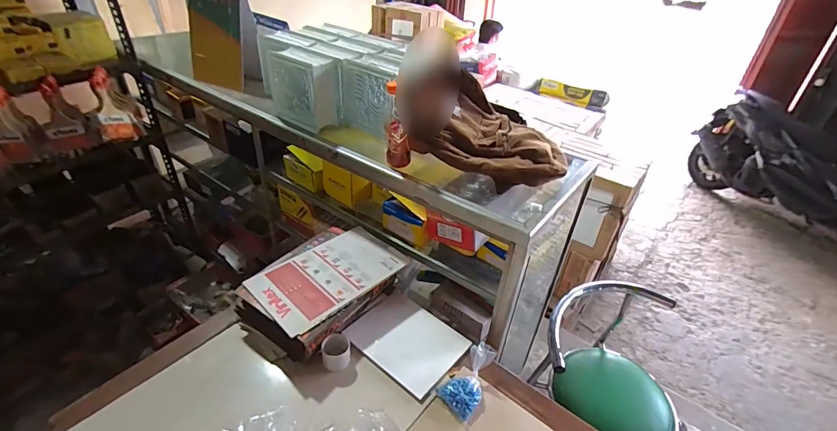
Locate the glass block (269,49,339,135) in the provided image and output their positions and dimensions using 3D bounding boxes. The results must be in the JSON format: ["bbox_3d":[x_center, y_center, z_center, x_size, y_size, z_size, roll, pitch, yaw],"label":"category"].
[{"bbox_3d":[-0.322,-0.353,1.142,0.193,0.187,0.092,25,41,26],"label":"glass block"}]

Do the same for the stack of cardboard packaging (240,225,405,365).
[{"bbox_3d":[-0.229,0.182,1.024,0.241,0.117,0.357,27,42,28],"label":"stack of cardboard packaging"}]

